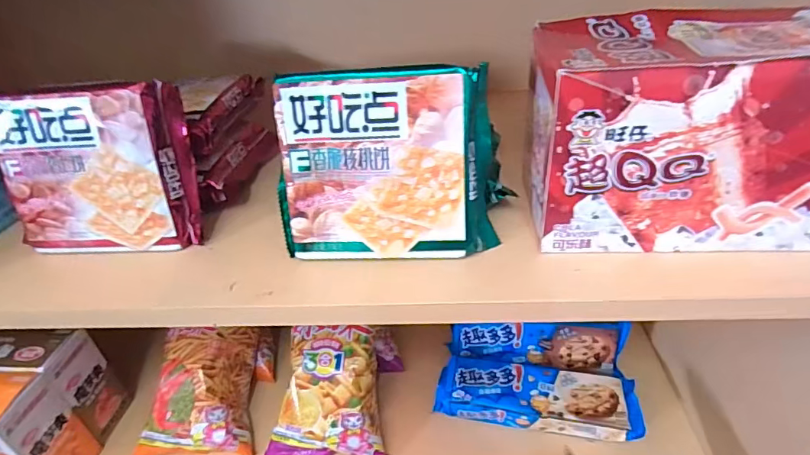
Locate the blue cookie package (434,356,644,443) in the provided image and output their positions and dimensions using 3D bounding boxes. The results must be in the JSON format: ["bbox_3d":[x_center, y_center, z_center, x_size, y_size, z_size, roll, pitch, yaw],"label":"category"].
[{"bbox_3d":[0.154,0.202,0.542,0.225,0.036,0.073,4,35,14],"label":"blue cookie package"}]

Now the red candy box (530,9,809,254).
[{"bbox_3d":[0.193,-0.064,0.300,0.201,0.122,0.104,-1,34,7],"label":"red candy box"}]

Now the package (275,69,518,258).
[{"bbox_3d":[-0.008,-0.043,0.315,0.154,0.125,0.049,-1,17,7],"label":"package"}]

